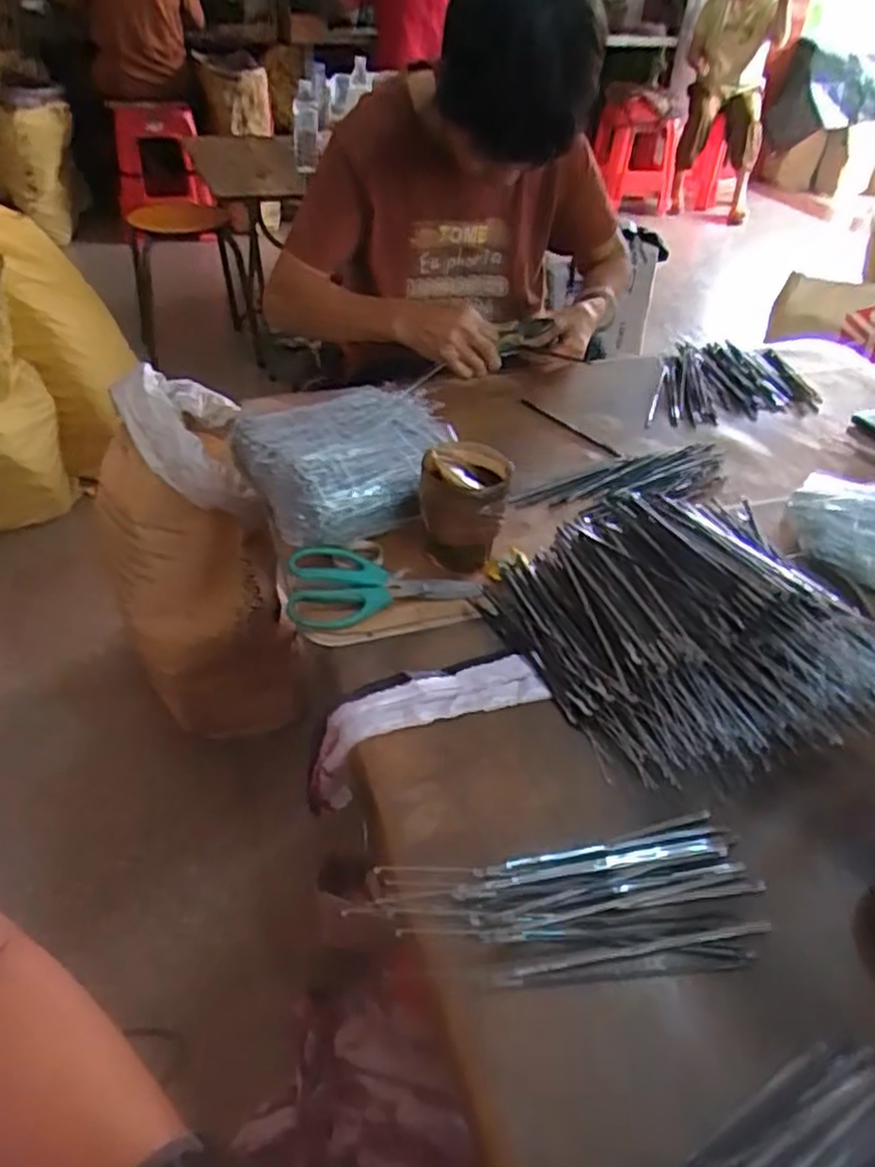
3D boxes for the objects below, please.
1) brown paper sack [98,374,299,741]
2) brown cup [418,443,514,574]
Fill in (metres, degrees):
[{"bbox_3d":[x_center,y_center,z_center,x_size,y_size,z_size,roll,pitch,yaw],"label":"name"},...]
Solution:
[{"bbox_3d":[-0.414,-0.055,1.263,0.256,0.539,0.391,-15,45,-20],"label":"brown paper sack"},{"bbox_3d":[0.025,-0.077,0.738,0.083,0.106,0.089,2,41,-2],"label":"brown cup"}]

